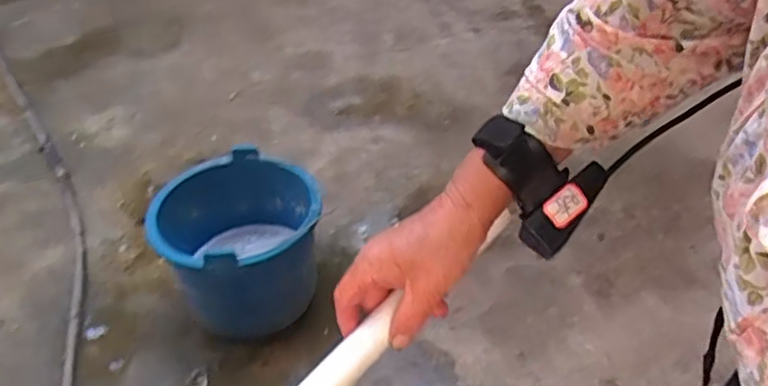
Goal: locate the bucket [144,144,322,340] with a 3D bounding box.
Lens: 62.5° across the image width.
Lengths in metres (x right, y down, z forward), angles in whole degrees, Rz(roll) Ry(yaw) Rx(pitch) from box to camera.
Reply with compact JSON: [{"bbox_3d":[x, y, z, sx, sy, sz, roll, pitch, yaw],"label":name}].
[{"bbox_3d":[-0.292,0.128,1.359,0.333,0.296,0.316,-1,40,1],"label":"bucket"}]

